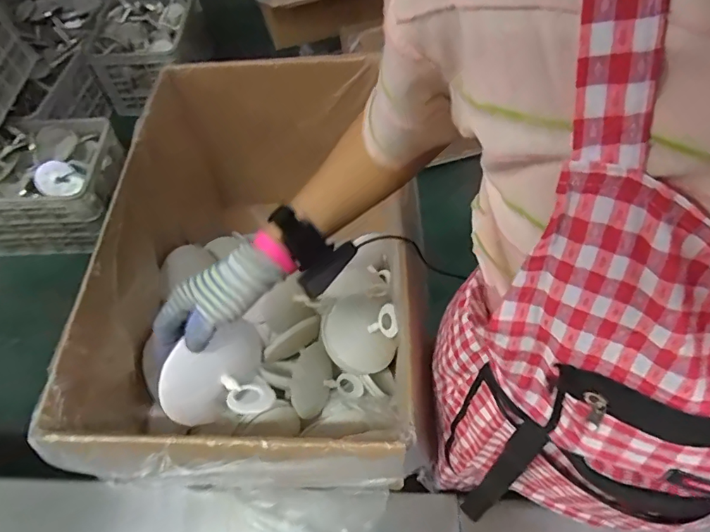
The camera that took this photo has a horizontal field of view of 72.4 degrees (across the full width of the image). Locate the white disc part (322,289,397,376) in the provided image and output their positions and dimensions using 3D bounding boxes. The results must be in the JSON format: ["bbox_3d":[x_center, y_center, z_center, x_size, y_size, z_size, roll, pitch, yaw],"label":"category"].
[{"bbox_3d":[0.008,0.097,0.749,0.112,0.080,0.117,-11,60,-5],"label":"white disc part"}]

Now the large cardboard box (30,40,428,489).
[{"bbox_3d":[-0.139,-0.012,0.762,0.401,0.333,0.638,-3,60,-1],"label":"large cardboard box"}]

